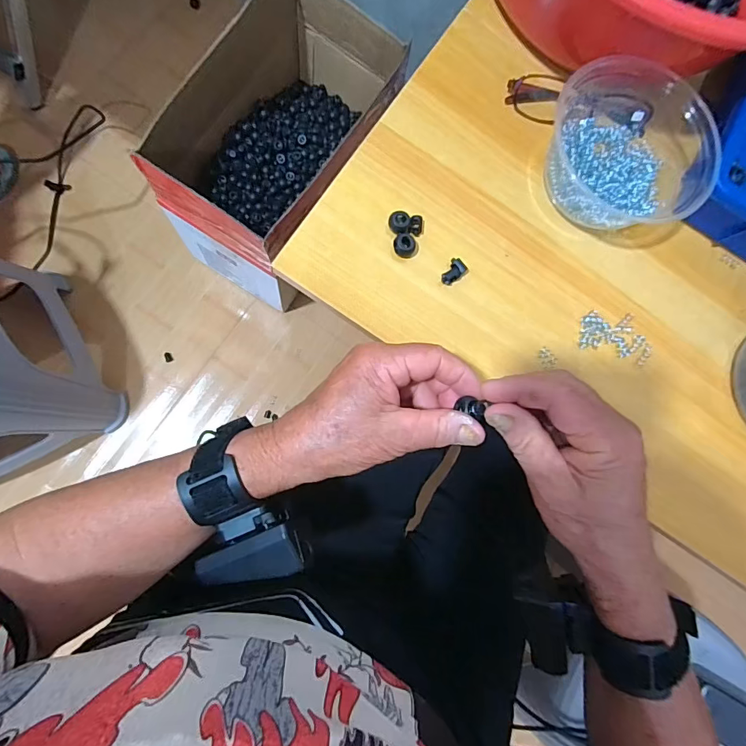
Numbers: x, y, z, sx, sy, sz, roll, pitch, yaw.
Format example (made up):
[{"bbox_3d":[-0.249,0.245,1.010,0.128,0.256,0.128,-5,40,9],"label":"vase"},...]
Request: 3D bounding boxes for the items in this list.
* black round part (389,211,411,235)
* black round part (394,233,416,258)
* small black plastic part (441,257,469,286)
[{"bbox_3d":[0.021,-0.121,0.344,0.017,0.009,0.017,1,84,-9],"label":"black round part"},{"bbox_3d":[0.026,-0.102,0.341,0.019,0.012,0.016,3,83,-9],"label":"black round part"},{"bbox_3d":[0.065,-0.082,0.348,0.025,0.008,0.016,-44,92,-11],"label":"small black plastic part"}]

